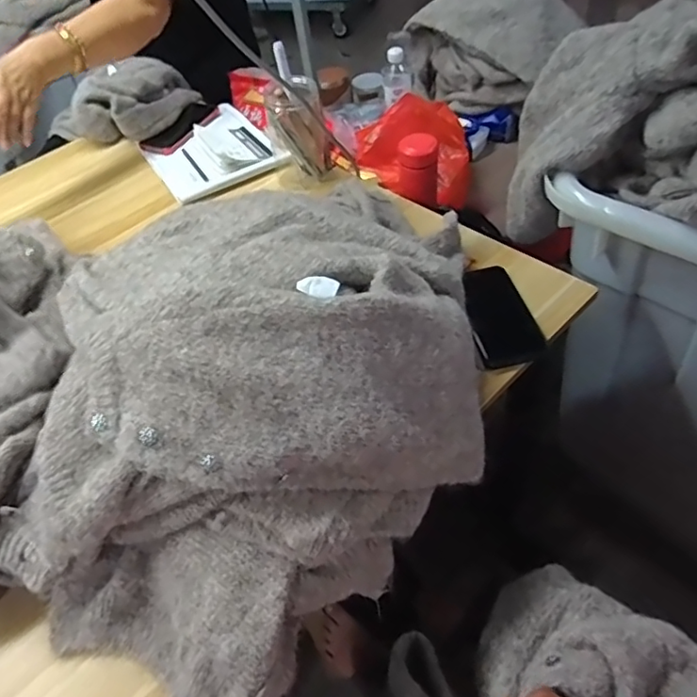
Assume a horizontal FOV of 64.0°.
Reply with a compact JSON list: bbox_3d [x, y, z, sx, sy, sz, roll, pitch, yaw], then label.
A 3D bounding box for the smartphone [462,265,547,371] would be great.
[{"bbox_3d":[0.182,-0.043,0.677,0.074,0.009,0.150,-12,55,2],"label":"smartphone"}]

